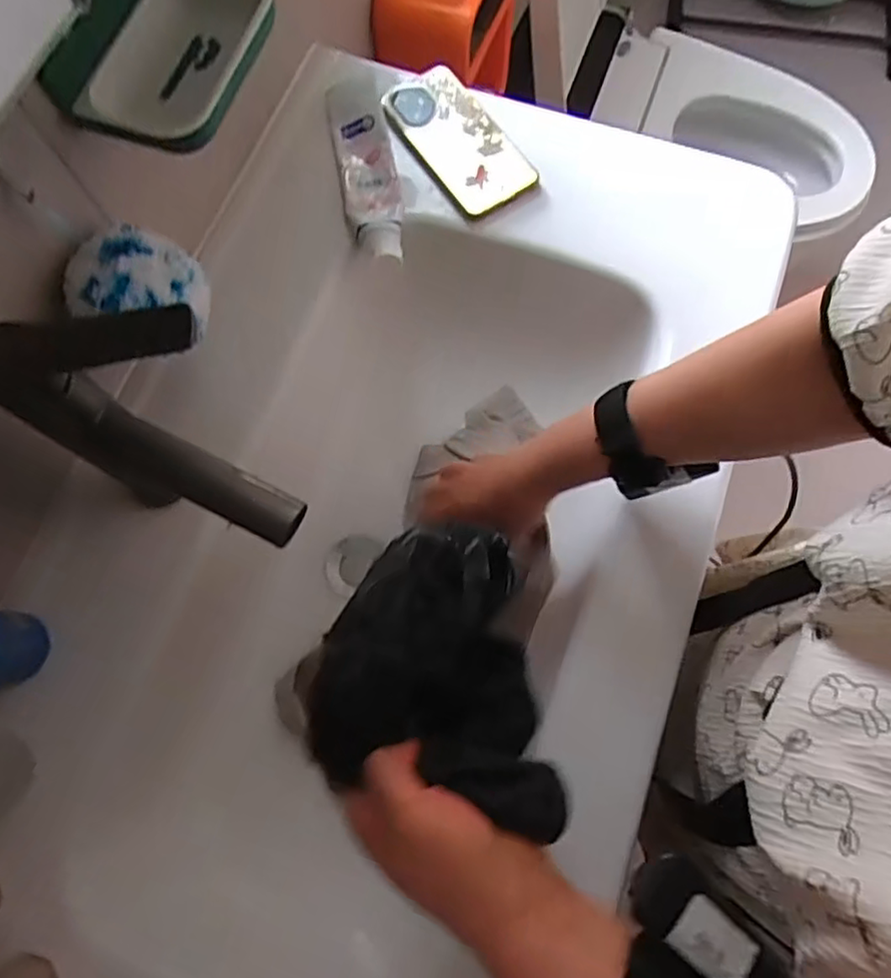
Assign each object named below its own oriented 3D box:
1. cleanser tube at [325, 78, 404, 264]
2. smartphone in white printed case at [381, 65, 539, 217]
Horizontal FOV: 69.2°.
[{"bbox_3d":[-0.070,-0.291,0.583,0.050,0.026,0.193,-10,73,-2],"label":"cleanser tube"},{"bbox_3d":[0.010,-0.322,0.587,0.077,0.018,0.161,-33,75,-9],"label":"smartphone in white printed case"}]

